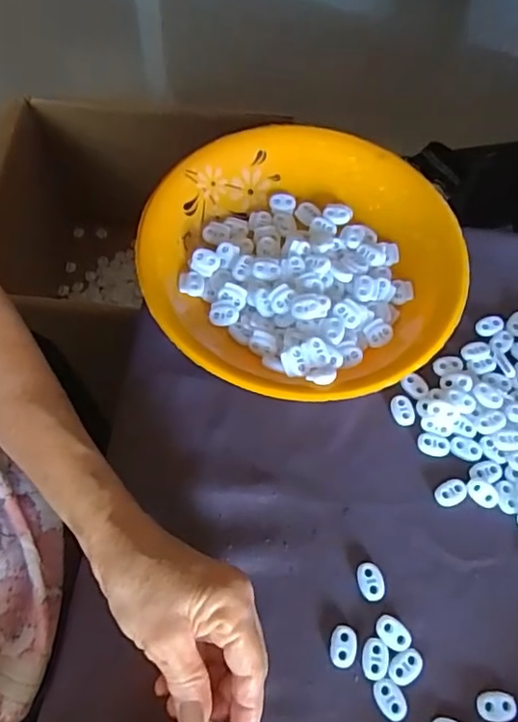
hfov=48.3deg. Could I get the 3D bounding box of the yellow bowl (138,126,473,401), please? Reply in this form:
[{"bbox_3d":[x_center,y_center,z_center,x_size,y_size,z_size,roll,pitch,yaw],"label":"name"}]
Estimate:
[{"bbox_3d":[0.033,-0.079,0.445,0.227,0.045,0.237,1,64,-3],"label":"yellow bowl"}]

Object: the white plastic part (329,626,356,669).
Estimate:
[{"bbox_3d":[0.051,0.173,0.350,0.015,0.004,0.023,9,64,1],"label":"white plastic part"}]

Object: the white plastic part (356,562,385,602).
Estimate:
[{"bbox_3d":[0.071,0.140,0.366,0.016,0.004,0.023,-8,65,-7],"label":"white plastic part"}]

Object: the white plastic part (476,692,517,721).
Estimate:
[{"bbox_3d":[0.139,0.202,0.336,0.022,0.004,0.015,3,64,-2],"label":"white plastic part"}]

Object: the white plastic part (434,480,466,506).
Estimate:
[{"bbox_3d":[0.130,0.089,0.392,0.022,0.004,0.016,-16,66,-11],"label":"white plastic part"}]

